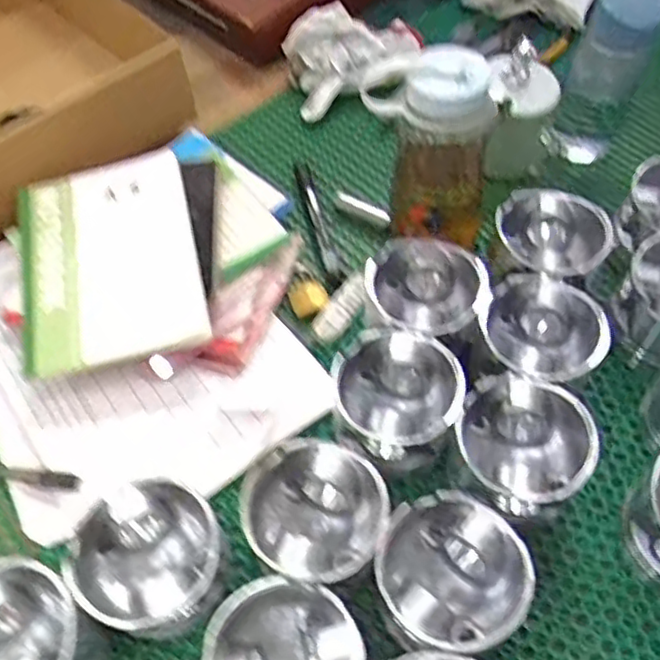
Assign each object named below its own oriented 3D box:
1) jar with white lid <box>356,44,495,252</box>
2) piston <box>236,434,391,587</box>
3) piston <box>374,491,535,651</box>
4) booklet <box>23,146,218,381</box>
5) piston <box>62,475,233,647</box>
[{"bbox_3d":[0.077,-0.135,0.551,0.069,0.180,0.090,-38,63,-20],"label":"jar with white lid"},{"bbox_3d":[-0.011,0.124,0.453,0.085,0.069,0.084,-1,57,1],"label":"piston"},{"bbox_3d":[0.072,0.158,0.429,0.087,0.073,0.084,-1,57,1],"label":"piston"},{"bbox_3d":[-0.180,-0.061,0.562,0.140,0.013,0.195,-14,57,-6],"label":"booklet"},{"bbox_3d":[-0.110,0.147,0.439,0.086,0.073,0.089,35,64,21],"label":"piston"}]

